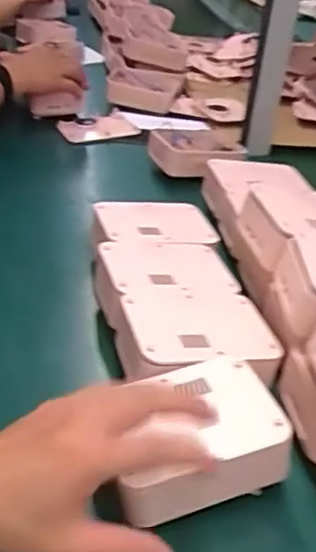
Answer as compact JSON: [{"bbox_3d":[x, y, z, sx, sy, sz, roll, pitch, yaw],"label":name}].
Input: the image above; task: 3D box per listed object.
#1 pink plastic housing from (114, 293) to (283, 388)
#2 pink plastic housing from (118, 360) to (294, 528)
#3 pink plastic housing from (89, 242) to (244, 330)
[{"bbox_3d":[0.035,0.061,0.577,0.133,0.048,0.111,0,32,-11],"label":"pink plastic housing"},{"bbox_3d":[0.025,0.118,0.477,0.128,0.052,0.092,-8,35,-22],"label":"pink plastic housing"},{"bbox_3d":[0.006,0.002,0.658,0.136,0.040,0.108,-6,34,-20],"label":"pink plastic housing"}]

